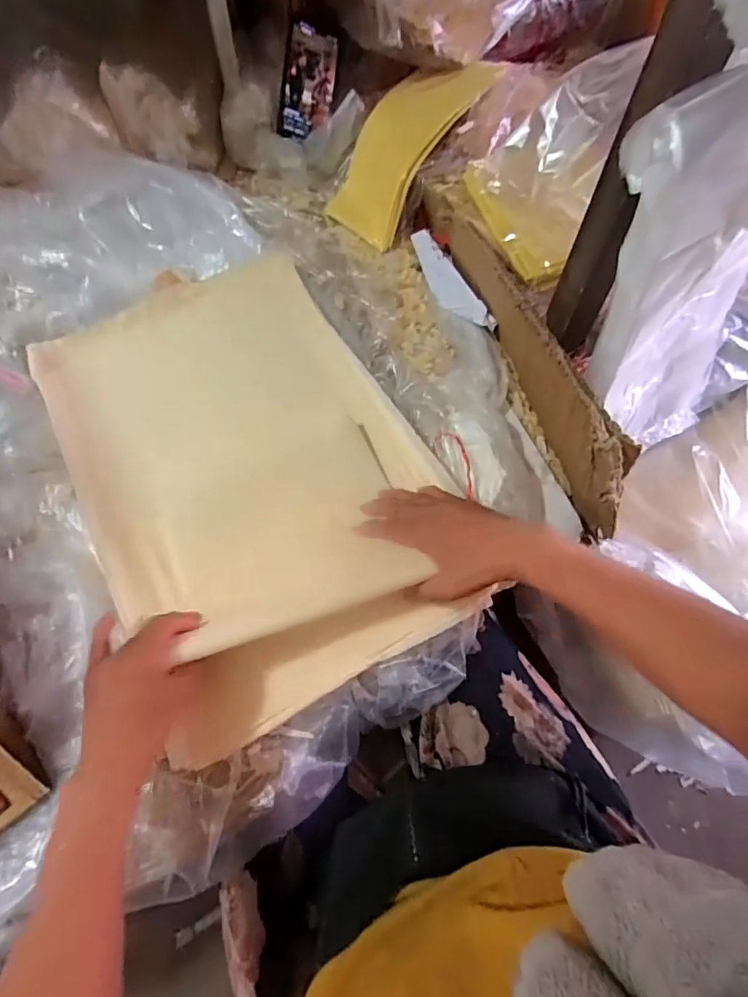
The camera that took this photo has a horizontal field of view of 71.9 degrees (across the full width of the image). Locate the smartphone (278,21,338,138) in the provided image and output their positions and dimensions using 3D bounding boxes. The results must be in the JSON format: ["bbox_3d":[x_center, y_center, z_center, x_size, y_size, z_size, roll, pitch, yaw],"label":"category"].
[{"bbox_3d":[-0.090,-0.576,0.719,0.065,0.010,0.135,8,98,-17],"label":"smartphone"}]

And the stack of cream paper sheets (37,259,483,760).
[{"bbox_3d":[-0.134,-0.039,0.544,0.322,0.050,0.488,-28,68,-13],"label":"stack of cream paper sheets"}]

